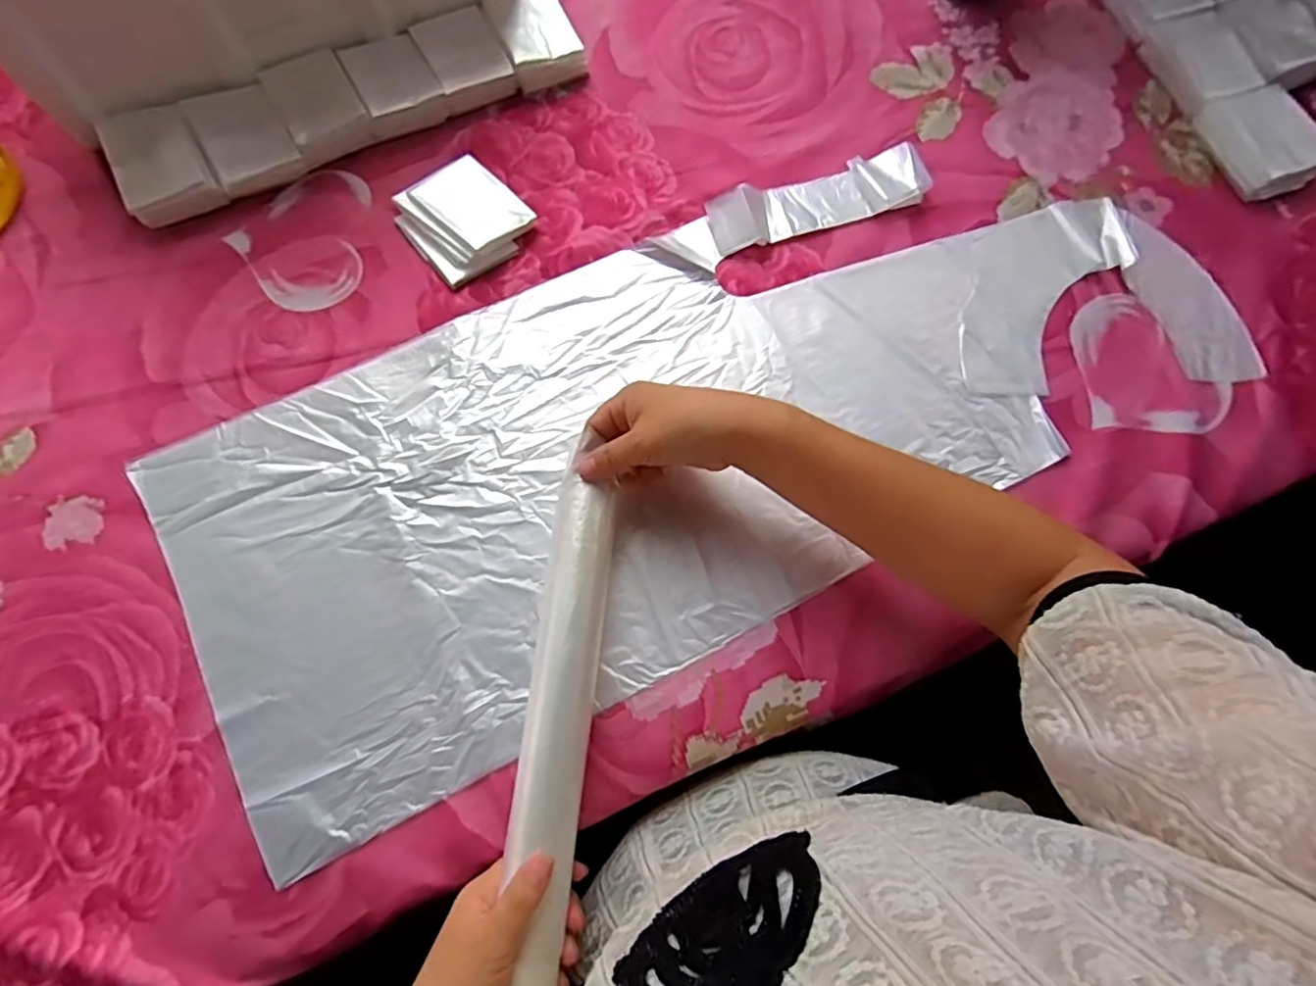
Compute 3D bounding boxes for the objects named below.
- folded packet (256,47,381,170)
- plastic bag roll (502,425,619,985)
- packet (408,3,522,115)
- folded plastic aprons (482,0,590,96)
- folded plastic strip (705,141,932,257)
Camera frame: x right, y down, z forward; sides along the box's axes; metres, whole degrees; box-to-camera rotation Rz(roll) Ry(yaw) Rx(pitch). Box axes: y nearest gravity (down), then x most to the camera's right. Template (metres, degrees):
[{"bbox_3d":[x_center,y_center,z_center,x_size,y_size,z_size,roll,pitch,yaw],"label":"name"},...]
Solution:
[{"bbox_3d":[-0.281,-0.322,0.527,0.063,0.028,0.088,-29,76,-9],"label":"folded packet"},{"bbox_3d":[-0.061,0.154,0.386,0.041,0.038,0.375,5,73,1],"label":"plastic bag roll"},{"bbox_3d":[-0.167,-0.378,0.545,0.065,0.028,0.082,-25,75,-9],"label":"packet"},{"bbox_3d":[-0.107,-0.402,0.551,0.064,0.030,0.085,-23,75,-8],"label":"folded plastic aprons"},{"bbox_3d":[0.129,-0.244,0.516,0.178,0.021,0.053,-14,74,-5],"label":"folded plastic strip"}]

